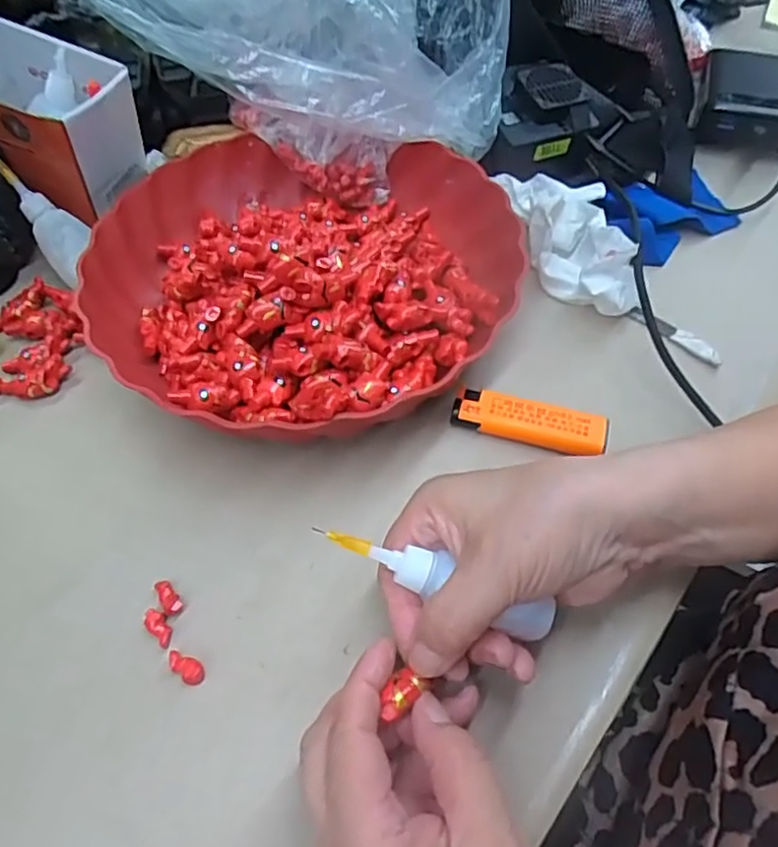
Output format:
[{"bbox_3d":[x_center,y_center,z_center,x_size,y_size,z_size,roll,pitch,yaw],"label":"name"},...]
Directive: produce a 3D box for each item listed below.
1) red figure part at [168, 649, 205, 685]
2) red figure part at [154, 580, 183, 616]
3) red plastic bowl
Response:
[{"bbox_3d":[-0.088,0.105,0.278,0.019,0.007,0.009,31,60,20],"label":"red figure part"},{"bbox_3d":[-0.101,0.079,0.295,0.008,0.005,0.018,-30,60,-20],"label":"red figure part"},{"bbox_3d":[-0.053,-0.097,0.382,0.237,0.066,0.238,-1,54,1],"label":"red plastic bowl"}]

